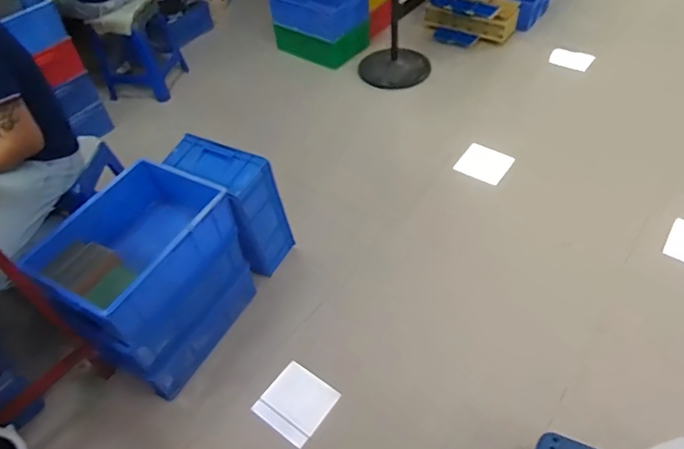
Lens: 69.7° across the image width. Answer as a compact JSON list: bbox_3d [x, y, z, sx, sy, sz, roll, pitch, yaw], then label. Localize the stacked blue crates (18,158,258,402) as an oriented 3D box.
[{"bbox_3d":[-0.547,0.146,1.470,0.366,0.437,0.480,23,55,22],"label":"stacked blue crates"}]

